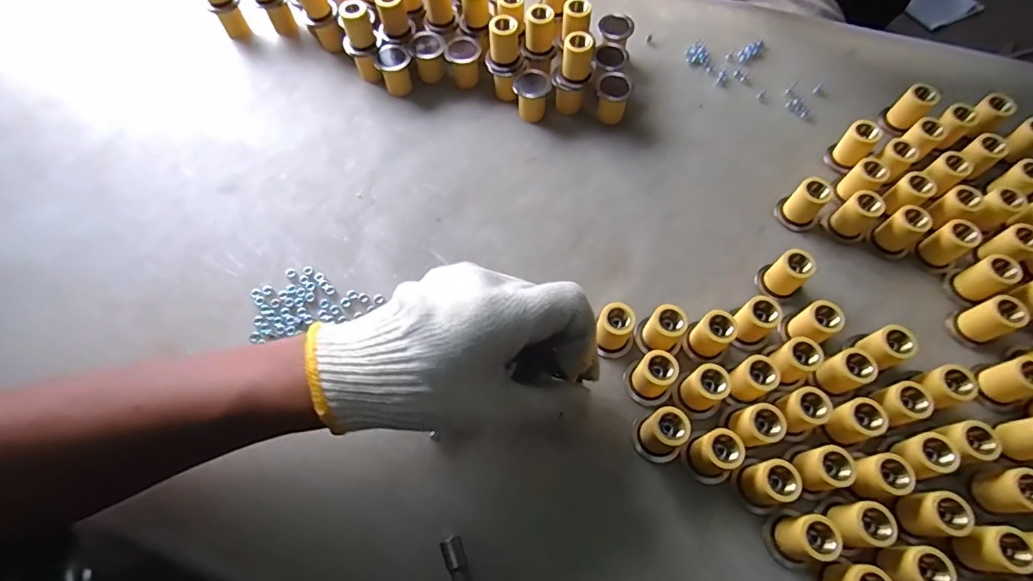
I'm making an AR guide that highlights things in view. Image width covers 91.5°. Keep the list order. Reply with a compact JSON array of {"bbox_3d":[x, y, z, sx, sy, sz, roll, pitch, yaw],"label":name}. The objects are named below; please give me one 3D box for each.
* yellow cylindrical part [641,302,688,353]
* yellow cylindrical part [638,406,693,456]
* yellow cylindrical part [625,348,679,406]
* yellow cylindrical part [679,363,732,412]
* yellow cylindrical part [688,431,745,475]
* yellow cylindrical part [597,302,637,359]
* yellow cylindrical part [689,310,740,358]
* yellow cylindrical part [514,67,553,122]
[{"bbox_3d":[0.096,0.026,0.328,0.022,0.032,0.020,-1,65,1],"label":"yellow cylindrical part"},{"bbox_3d":[0.087,0.084,0.297,0.023,0.030,0.022,-1,65,1],"label":"yellow cylindrical part"},{"bbox_3d":[0.084,0.054,0.311,0.027,0.028,0.025,-1,65,1],"label":"yellow cylindrical part"},{"bbox_3d":[0.116,0.060,0.309,0.021,0.031,0.022,-1,65,1],"label":"yellow cylindrical part"},{"bbox_3d":[0.116,0.096,0.293,0.023,0.032,0.020,-20,66,-8],"label":"yellow cylindrical part"},{"bbox_3d":[0.065,0.026,0.327,0.023,0.034,0.023,-1,65,1],"label":"yellow cylindrical part"},{"bbox_3d":[0.126,0.029,0.324,0.018,0.034,0.022,-41,70,-16],"label":"yellow cylindrical part"},{"bbox_3d":[0.014,-0.162,0.417,0.029,0.037,0.024,0,65,2],"label":"yellow cylindrical part"}]

